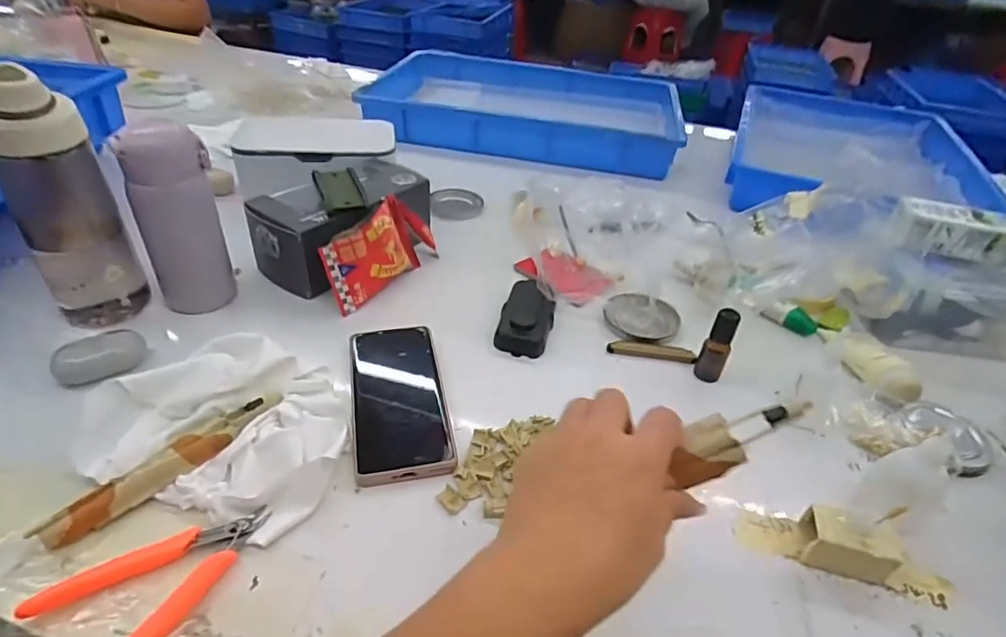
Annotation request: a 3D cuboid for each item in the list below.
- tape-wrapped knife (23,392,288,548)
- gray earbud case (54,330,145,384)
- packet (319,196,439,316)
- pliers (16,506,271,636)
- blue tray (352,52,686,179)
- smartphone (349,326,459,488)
[{"bbox_3d":[-0.231,0.100,0.386,0.023,0.021,0.161,31,44,28],"label":"tape-wrapped knife"},{"bbox_3d":[-0.337,0.032,0.457,0.065,0.028,0.032,-23,46,-33],"label":"gray earbud case"},{"bbox_3d":[-0.128,-0.075,0.583,0.036,0.075,0.143,22,40,20],"label":"packet"},{"bbox_3d":[-0.204,0.154,0.331,0.075,0.015,0.121,30,43,27],"label":"pliers"},{"bbox_3d":[0.056,-0.400,1.037,0.537,0.081,0.381,10,38,6],"label":"blue tray"},{"bbox_3d":[-0.089,0.063,0.462,0.075,0.015,0.166,-5,39,-14],"label":"smartphone"}]

